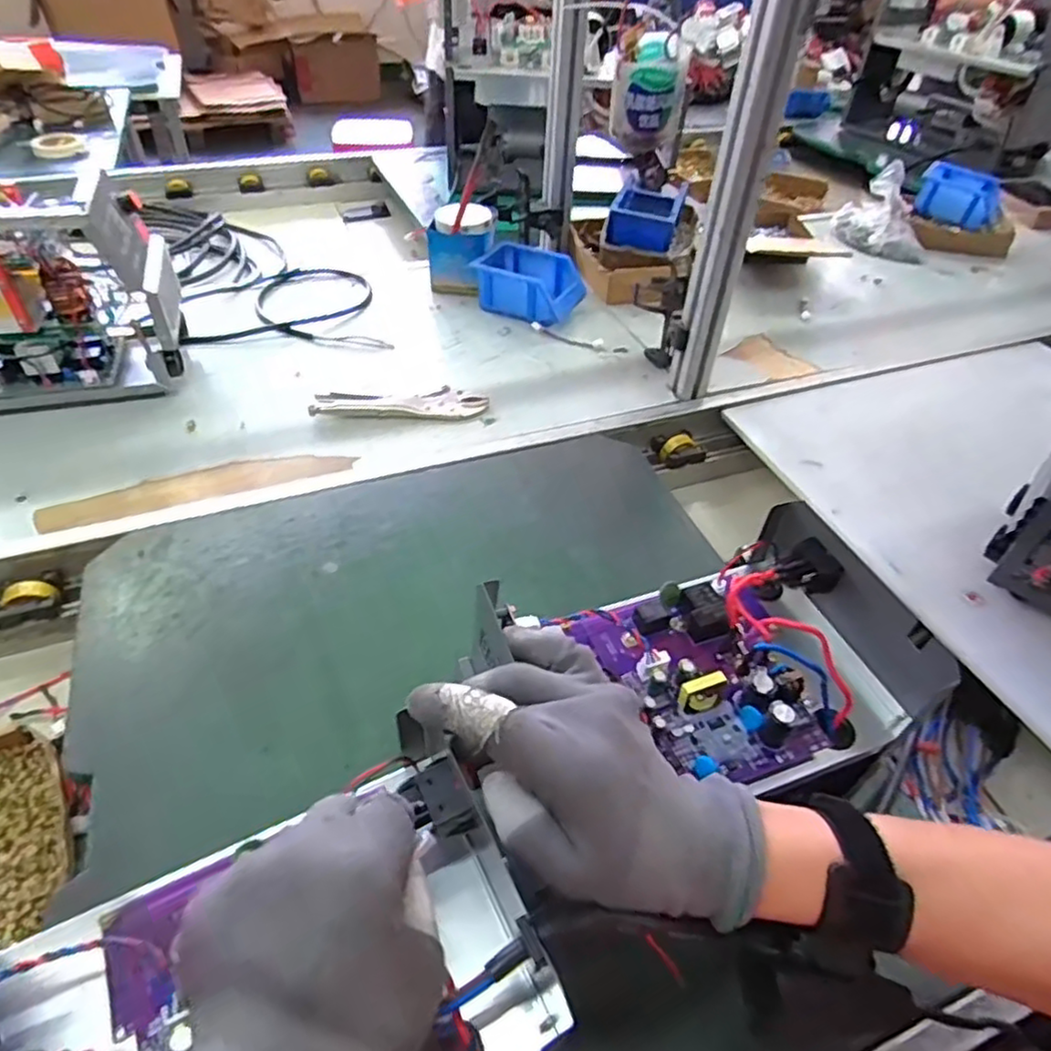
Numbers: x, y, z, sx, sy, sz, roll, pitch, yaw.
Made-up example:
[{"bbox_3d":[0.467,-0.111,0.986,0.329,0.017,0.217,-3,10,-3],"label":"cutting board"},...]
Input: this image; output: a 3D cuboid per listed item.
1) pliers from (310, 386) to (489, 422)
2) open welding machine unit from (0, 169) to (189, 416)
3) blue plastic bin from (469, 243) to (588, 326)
[{"bbox_3d":[-0.157,-0.152,0.836,0.214,0.013,0.048,0,45,-4],"label":"pliers"},{"bbox_3d":[-0.574,-0.266,0.773,0.291,0.226,0.129,-8,46,-13],"label":"open welding machine unit"},{"bbox_3d":[0.004,-0.373,1.030,0.154,0.076,0.113,23,48,18],"label":"blue plastic bin"}]

